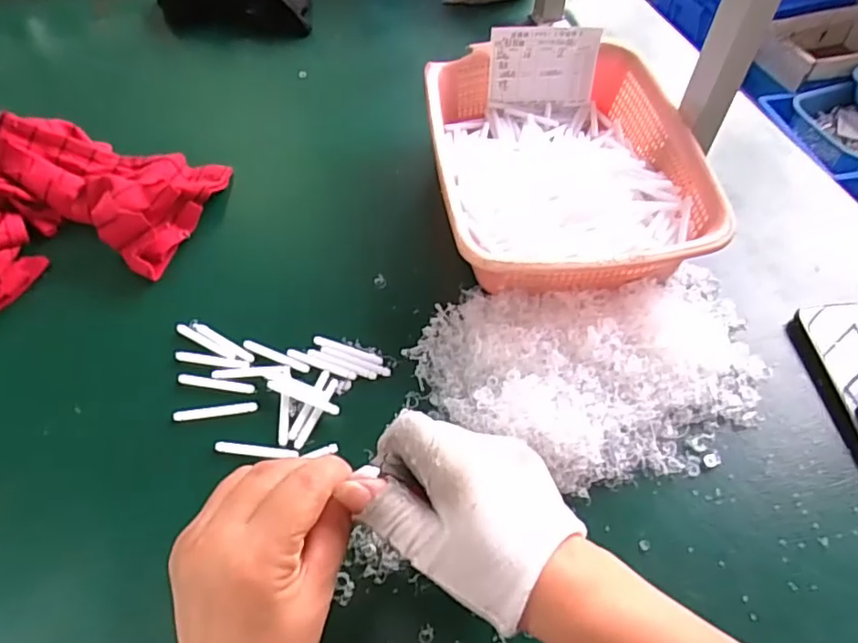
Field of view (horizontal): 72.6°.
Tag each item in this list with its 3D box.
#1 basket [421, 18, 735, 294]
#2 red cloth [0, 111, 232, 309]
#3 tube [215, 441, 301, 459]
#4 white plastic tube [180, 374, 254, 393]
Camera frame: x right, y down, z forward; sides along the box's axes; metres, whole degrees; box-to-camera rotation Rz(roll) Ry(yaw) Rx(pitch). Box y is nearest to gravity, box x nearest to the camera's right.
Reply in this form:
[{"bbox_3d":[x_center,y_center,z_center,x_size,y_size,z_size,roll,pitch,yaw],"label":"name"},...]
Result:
[{"bbox_3d":[0.115,-0.139,0.526,0.221,0.077,0.283,-2,55,-1],"label":"basket"},{"bbox_3d":[-0.340,-0.093,0.516,0.207,0.050,0.307,39,64,24],"label":"red cloth"},{"bbox_3d":[-0.123,0.091,0.415,0.058,0.004,0.008,5,55,4],"label":"tube"},{"bbox_3d":[-0.162,0.047,0.447,0.059,0.004,0.008,7,55,5],"label":"white plastic tube"}]

